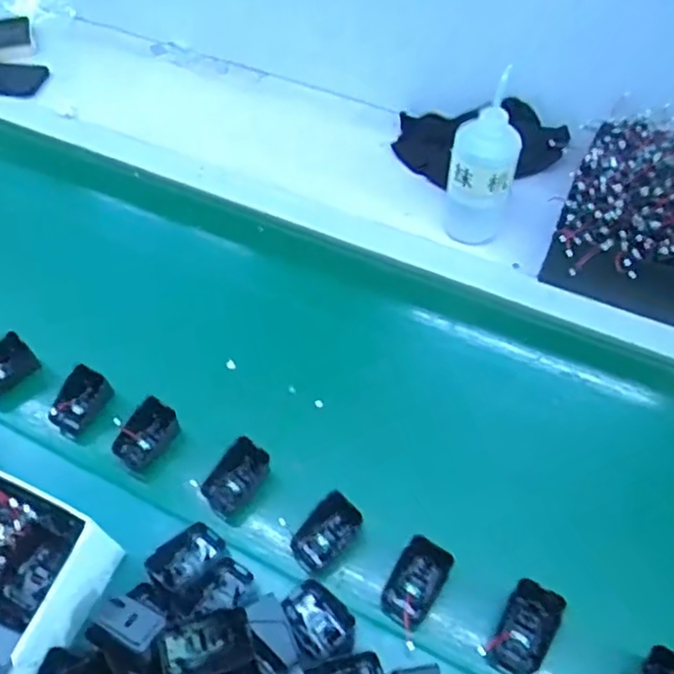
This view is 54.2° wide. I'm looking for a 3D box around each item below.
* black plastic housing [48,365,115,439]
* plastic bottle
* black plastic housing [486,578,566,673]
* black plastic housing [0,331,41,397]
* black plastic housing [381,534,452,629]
[{"bbox_3d":[-0.278,0.070,0.708,0.045,0.042,0.065,27,60,21],"label":"black plastic housing"},{"bbox_3d":[0.178,-0.194,0.820,0.078,0.199,0.086,9,55,10],"label":"plastic bottle"},{"bbox_3d":[0.157,0.244,0.547,0.040,0.018,0.073,27,60,21],"label":"black plastic housing"},{"bbox_3d":[-0.371,0.033,0.734,0.064,0.028,0.044,-38,61,-22],"label":"black plastic housing"},{"bbox_3d":[0.068,0.214,0.577,0.041,0.021,0.073,26,60,20],"label":"black plastic housing"}]

